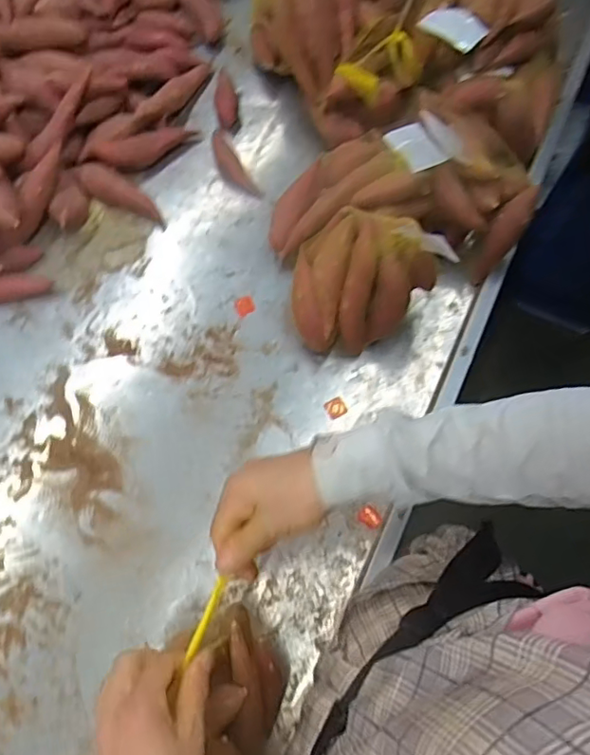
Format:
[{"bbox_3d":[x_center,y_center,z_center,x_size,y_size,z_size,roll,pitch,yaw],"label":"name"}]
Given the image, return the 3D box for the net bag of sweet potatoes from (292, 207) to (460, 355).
[{"bbox_3d":[0.067,-0.114,0.640,0.148,0.145,0.123,-28,73,-9],"label":"net bag of sweet potatoes"}]

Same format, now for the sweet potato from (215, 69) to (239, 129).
[{"bbox_3d":[-0.097,-0.397,0.809,0.030,0.033,0.091,-5,71,-3],"label":"sweet potato"}]

